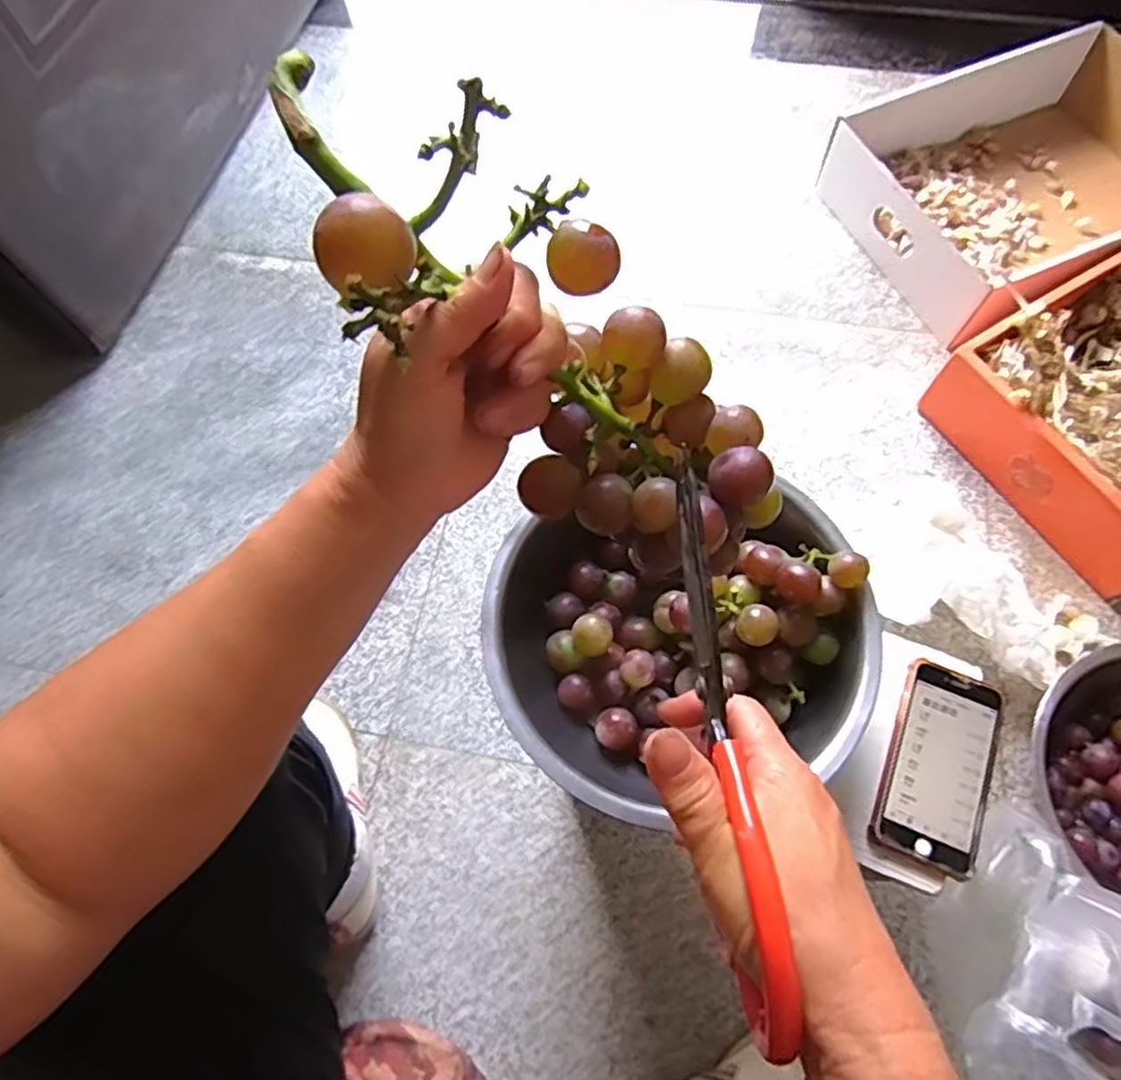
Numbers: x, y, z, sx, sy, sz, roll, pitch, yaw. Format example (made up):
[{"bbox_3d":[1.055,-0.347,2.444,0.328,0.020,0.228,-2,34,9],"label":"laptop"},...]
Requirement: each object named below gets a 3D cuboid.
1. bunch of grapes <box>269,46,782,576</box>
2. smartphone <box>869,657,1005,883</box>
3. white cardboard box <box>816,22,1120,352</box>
[{"bbox_3d":[0.001,-0.072,0.275,0.079,0.241,0.089,-4,60,42],"label":"bunch of grapes"},{"bbox_3d":[0.270,0.158,0.490,0.066,0.007,0.137,21,70,10],"label":"smartphone"},{"bbox_3d":[0.617,-0.474,0.902,0.453,0.105,0.363,-23,68,-7],"label":"white cardboard box"}]

